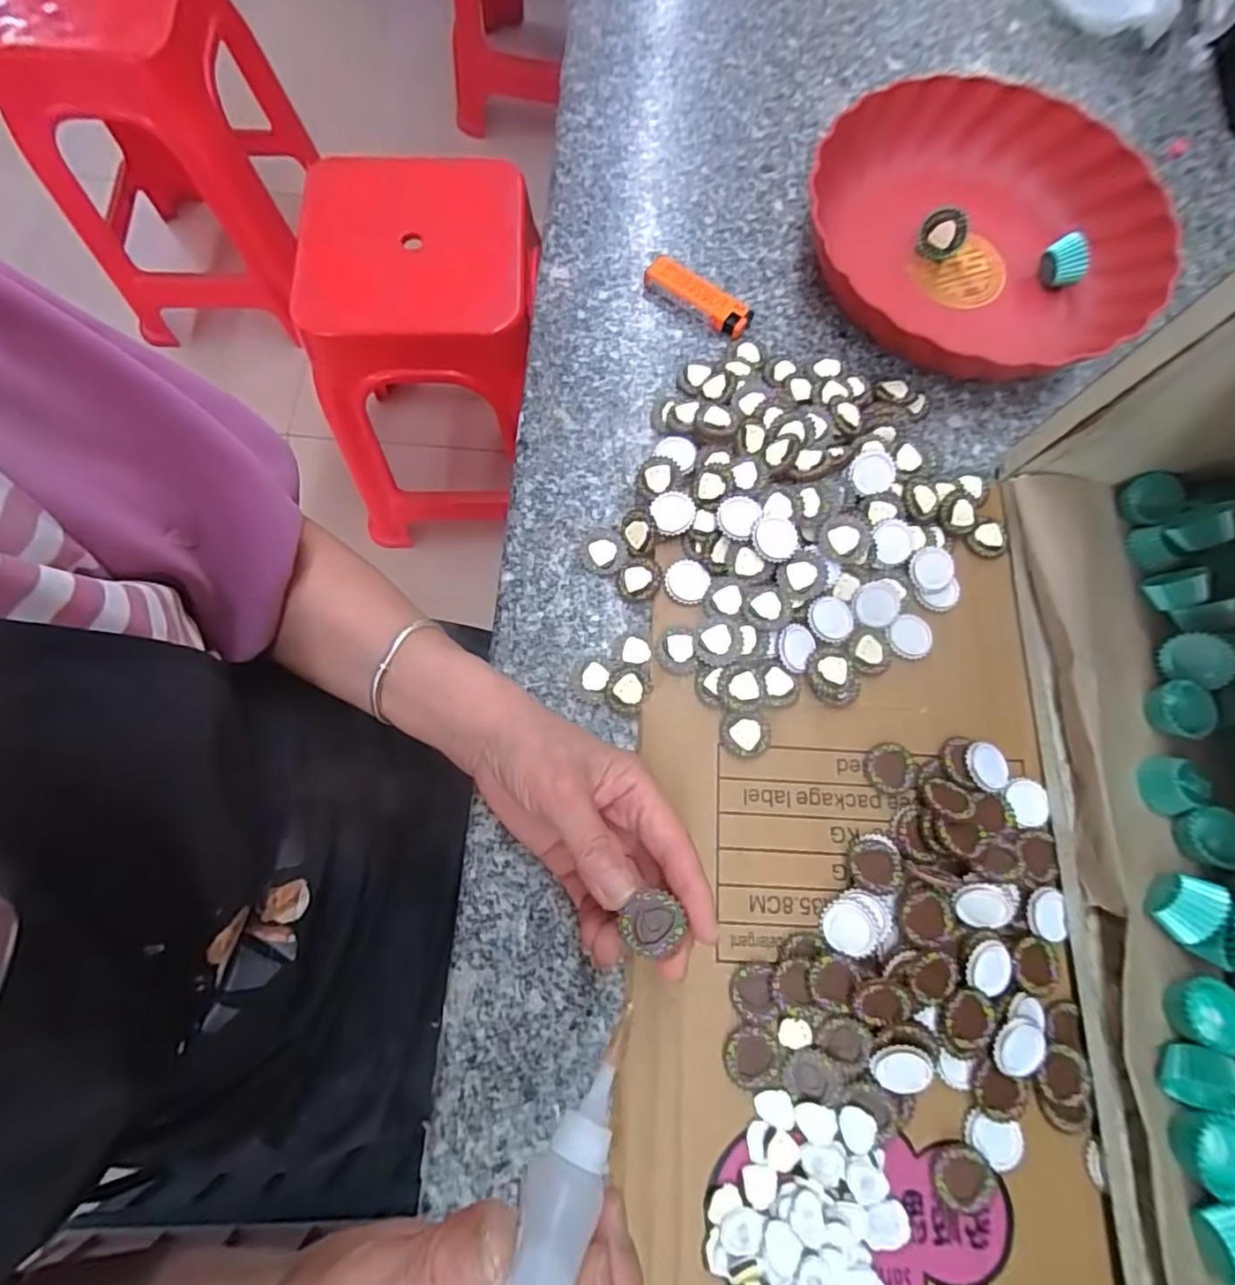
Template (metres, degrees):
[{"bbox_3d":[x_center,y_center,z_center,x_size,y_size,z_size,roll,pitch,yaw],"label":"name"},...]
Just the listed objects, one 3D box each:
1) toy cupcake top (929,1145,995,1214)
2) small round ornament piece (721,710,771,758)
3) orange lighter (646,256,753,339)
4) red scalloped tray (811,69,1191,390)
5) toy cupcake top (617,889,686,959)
[{"bbox_3d":[0.166,0.256,0.295,0.028,0.007,0.027,0,74,-1],"label":"toy cupcake top"},{"bbox_3d":[0.073,0.052,0.347,0.027,0.007,0.024,-4,74,-2],"label":"small round ornament piece"},{"bbox_3d":[0.056,-0.243,0.433,0.080,0.017,0.019,38,77,10],"label":"orange lighter"},{"bbox_3d":[0.254,-0.292,0.437,0.233,0.046,0.224,-9,74,-3],"label":"red scalloped tray"},{"bbox_3d":[0.015,0.120,0.262,0.026,0.006,0.027,0,74,-1],"label":"toy cupcake top"}]

